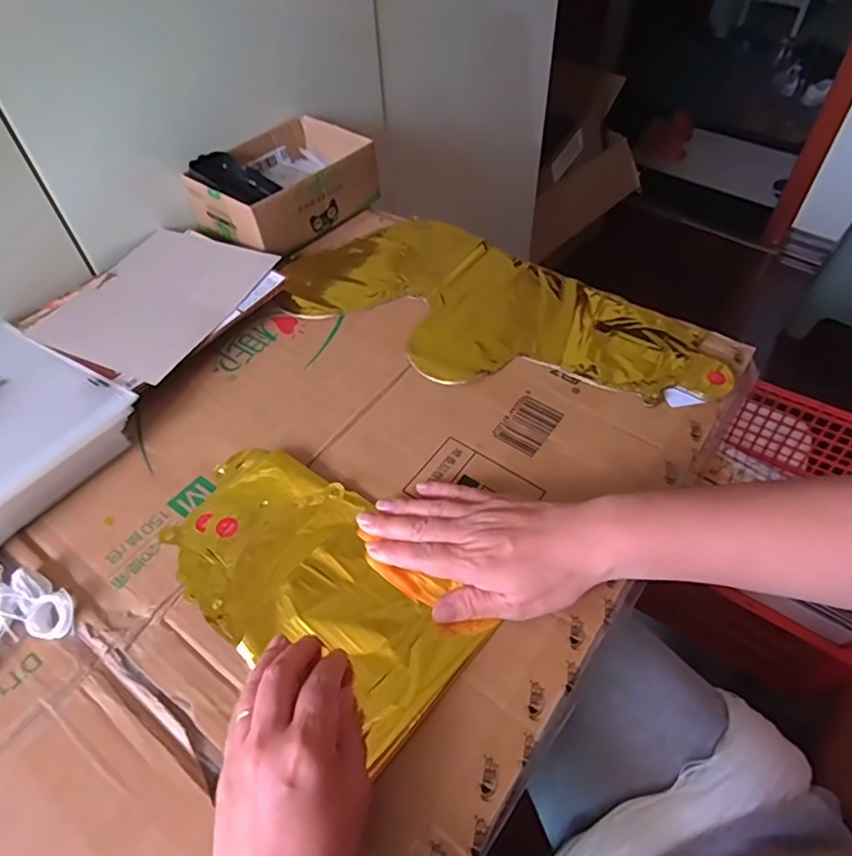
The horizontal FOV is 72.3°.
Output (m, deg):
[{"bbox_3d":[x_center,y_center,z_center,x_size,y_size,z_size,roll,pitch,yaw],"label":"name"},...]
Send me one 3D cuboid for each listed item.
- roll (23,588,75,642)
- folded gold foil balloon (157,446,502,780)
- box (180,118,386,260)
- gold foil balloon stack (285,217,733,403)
[{"bbox_3d":[-0.248,0.126,0.386,0.029,0.011,0.029,-1,52,1],"label":"roll"},{"bbox_3d":[-0.081,0.104,0.403,0.232,0.009,0.123,35,60,23],"label":"folded gold foil balloon"},{"bbox_3d":[-0.161,-0.278,0.667,0.142,0.066,0.185,35,60,25],"label":"box"},{"bbox_3d":[0.063,-0.114,0.569,0.419,0.008,0.198,29,58,22],"label":"gold foil balloon stack"}]

